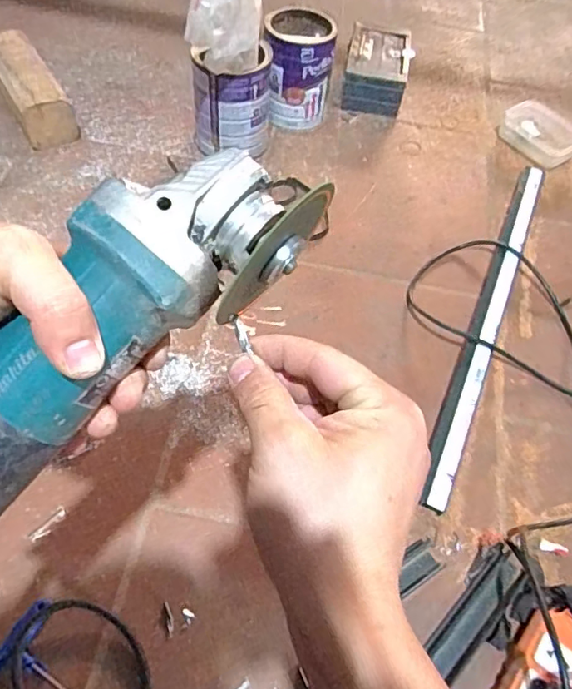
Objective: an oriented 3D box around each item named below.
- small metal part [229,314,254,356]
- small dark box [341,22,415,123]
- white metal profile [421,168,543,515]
[{"bbox_3d":[-0.024,-0.006,0.292,0.005,0.005,0.021,-20,90,-17],"label":"small metal part"},{"bbox_3d":[0.178,-0.540,1.096,0.123,0.081,0.209,11,56,3],"label":"small dark box"},{"bbox_3d":[0.305,-0.059,0.811,0.043,0.028,0.664,23,57,11],"label":"white metal profile"}]

